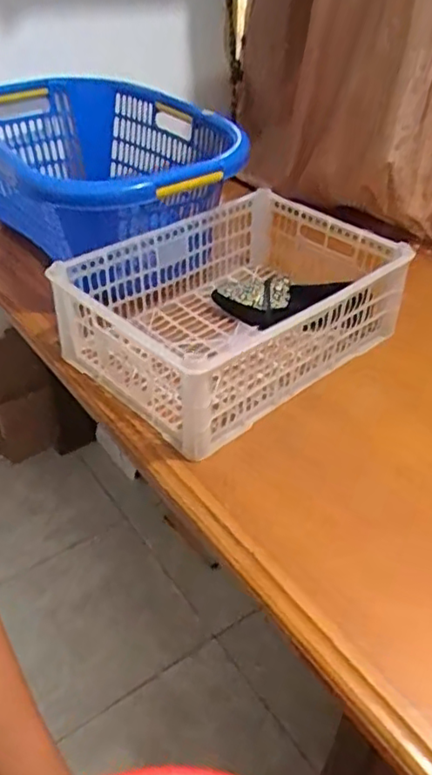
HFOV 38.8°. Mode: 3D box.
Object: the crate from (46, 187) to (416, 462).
[{"bbox_3d":[0.020,-0.127,0.922,0.441,0.148,0.343,-29,48,-30],"label":"crate"}]

